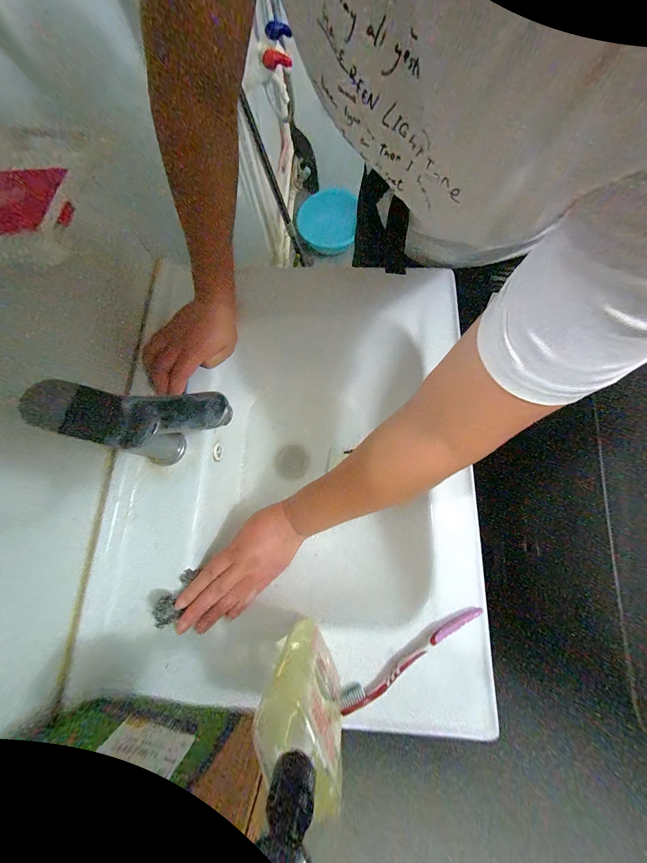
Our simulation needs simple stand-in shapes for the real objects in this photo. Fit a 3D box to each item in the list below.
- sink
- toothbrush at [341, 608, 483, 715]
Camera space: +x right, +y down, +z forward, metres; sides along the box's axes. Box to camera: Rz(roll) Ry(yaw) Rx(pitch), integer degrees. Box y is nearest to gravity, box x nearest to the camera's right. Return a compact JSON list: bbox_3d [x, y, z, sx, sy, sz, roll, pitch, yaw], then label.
[{"bbox_3d":[-0.043,0.044,0.417,0.461,0.130,0.578,-1,74,1],"label":"sink"},{"bbox_3d":[0.099,0.251,0.302,0.182,0.013,0.018,-30,76,-5],"label":"toothbrush"}]

